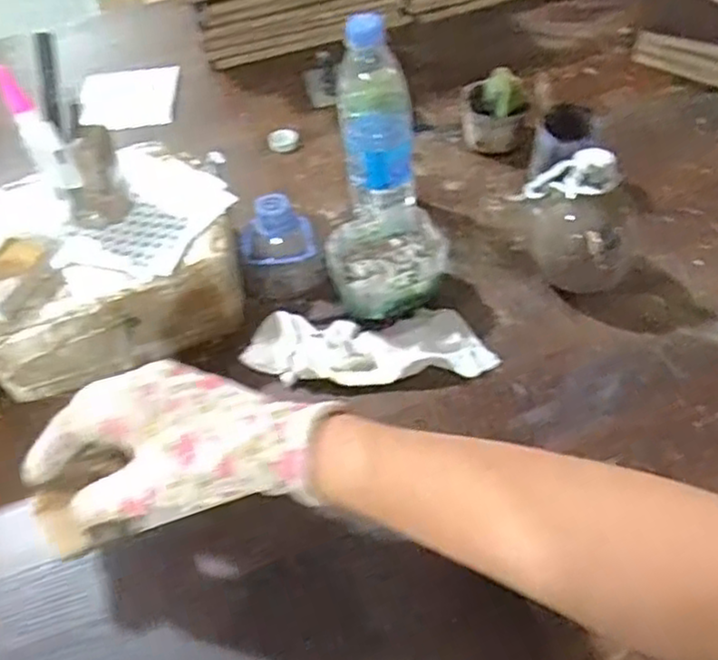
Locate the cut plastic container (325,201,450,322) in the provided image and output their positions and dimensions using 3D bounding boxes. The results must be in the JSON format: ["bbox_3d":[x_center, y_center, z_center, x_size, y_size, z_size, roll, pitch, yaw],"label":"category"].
[{"bbox_3d":[0.026,-0.059,0.671,0.105,0.064,0.092,-24,54,-14],"label":"cut plastic container"}]

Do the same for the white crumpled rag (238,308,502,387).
[{"bbox_3d":[0.009,0.015,0.640,0.216,0.037,0.078,-10,52,-3],"label":"white crumpled rag"}]

